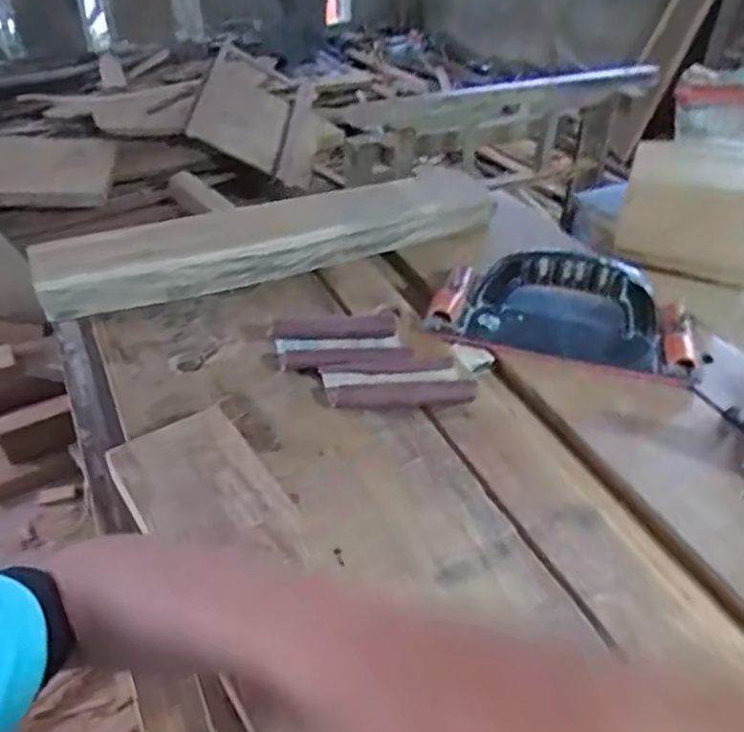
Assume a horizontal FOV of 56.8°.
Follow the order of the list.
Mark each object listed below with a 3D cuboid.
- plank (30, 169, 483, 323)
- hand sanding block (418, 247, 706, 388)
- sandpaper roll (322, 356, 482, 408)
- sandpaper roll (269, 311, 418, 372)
[{"bbox_3d":[-0.087,-0.130,0.667,0.443,0.047,0.094,-15,41,-20],"label":"plank"},{"bbox_3d":[0.159,-0.049,0.573,0.217,0.080,0.085,11,39,11],"label":"hand sanding block"},{"bbox_3d":[0.019,0.011,0.515,0.109,0.019,0.041,-2,38,-4],"label":"sandpaper roll"},{"bbox_3d":[-0.025,-0.020,0.550,0.104,0.020,0.051,-3,38,-6],"label":"sandpaper roll"}]

